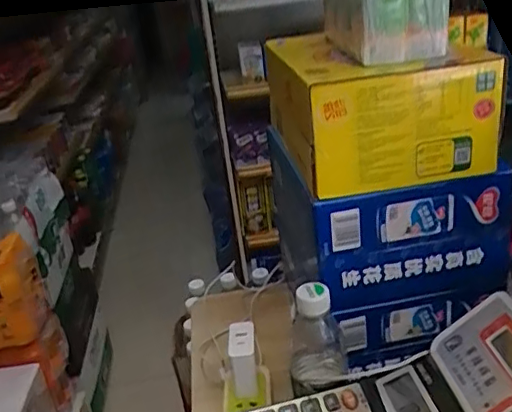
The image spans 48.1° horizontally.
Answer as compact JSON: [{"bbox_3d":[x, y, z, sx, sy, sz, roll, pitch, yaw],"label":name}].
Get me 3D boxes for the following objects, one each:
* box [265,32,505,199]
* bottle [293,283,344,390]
[{"bbox_3d":[0.122,-0.113,0.613,0.190,0.120,0.213,-8,25,-2],"label":"box"},{"bbox_3d":[0.061,0.134,0.575,0.058,0.111,0.064,-5,25,4],"label":"bottle"}]

